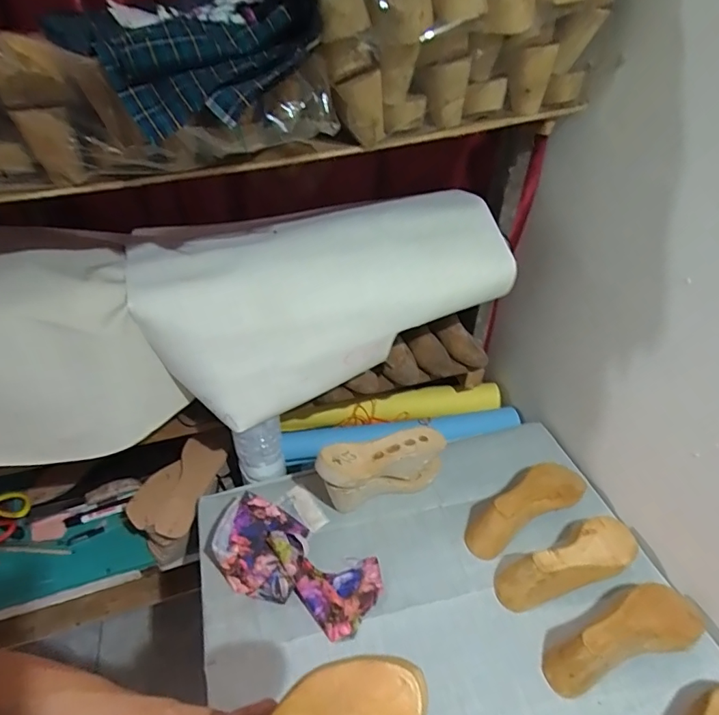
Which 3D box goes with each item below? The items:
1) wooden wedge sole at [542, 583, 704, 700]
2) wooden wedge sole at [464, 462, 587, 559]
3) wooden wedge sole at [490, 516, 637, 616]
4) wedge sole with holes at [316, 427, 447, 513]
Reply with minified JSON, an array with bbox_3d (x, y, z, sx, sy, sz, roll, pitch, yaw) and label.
[{"bbox_3d":[0.360,0.380,0.645,0.230,0.081,0.083,-14,44,-19],"label":"wooden wedge sole"},{"bbox_3d":[0.279,0.239,0.798,0.240,0.073,0.084,-19,45,-24],"label":"wooden wedge sole"},{"bbox_3d":[0.323,0.310,0.720,0.238,0.079,0.080,-15,44,-20],"label":"wooden wedge sole"},{"bbox_3d":[0.034,0.185,0.812,0.229,0.128,0.079,-16,44,-21],"label":"wedge sole with holes"}]

